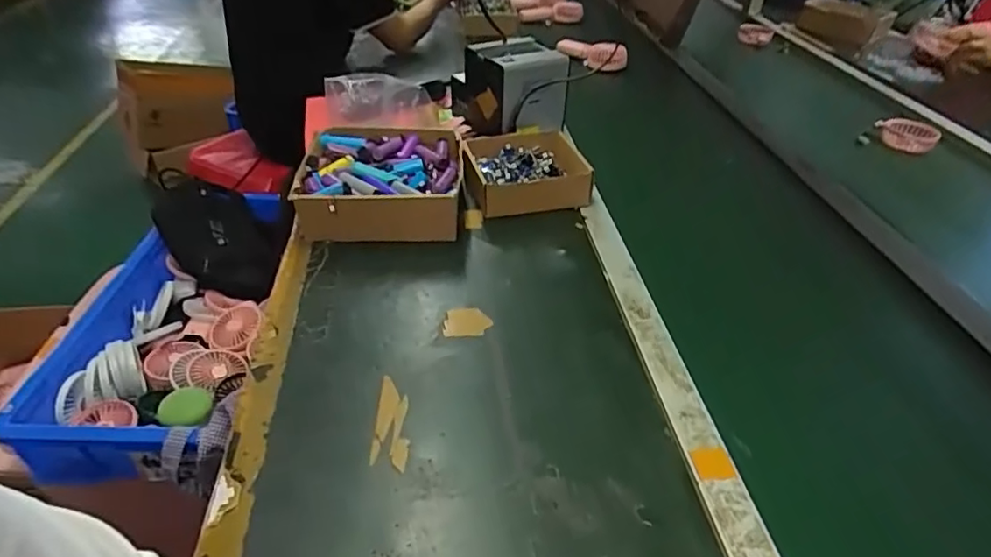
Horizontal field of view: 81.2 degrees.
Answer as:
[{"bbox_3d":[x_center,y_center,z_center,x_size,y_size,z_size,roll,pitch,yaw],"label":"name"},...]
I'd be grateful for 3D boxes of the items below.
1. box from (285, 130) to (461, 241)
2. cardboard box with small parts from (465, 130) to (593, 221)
[{"bbox_3d":[-0.153,-0.133,0.807,0.210,0.079,0.213,-1,38,-3],"label":"box"},{"bbox_3d":[0.043,-0.159,0.868,0.169,0.059,0.160,-8,39,-11],"label":"cardboard box with small parts"}]

